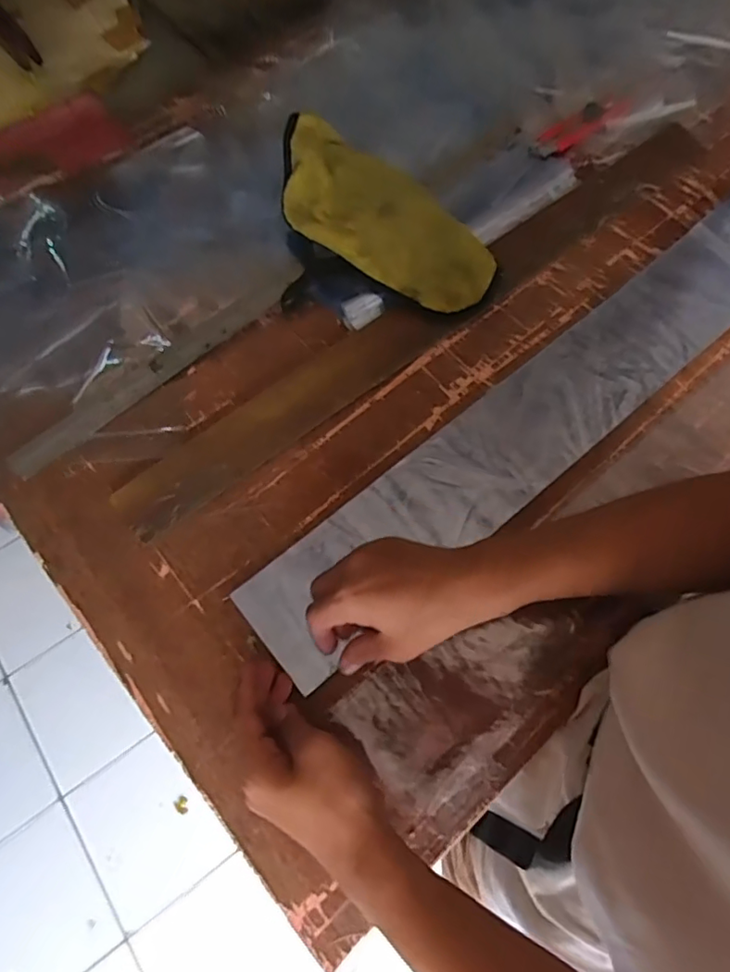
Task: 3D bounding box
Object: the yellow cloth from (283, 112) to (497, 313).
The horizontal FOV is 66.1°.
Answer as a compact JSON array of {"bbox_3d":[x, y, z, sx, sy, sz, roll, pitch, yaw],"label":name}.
[{"bbox_3d":[0.015,-0.261,0.554,0.247,0.039,0.117,36,71,-2],"label":"yellow cloth"}]

